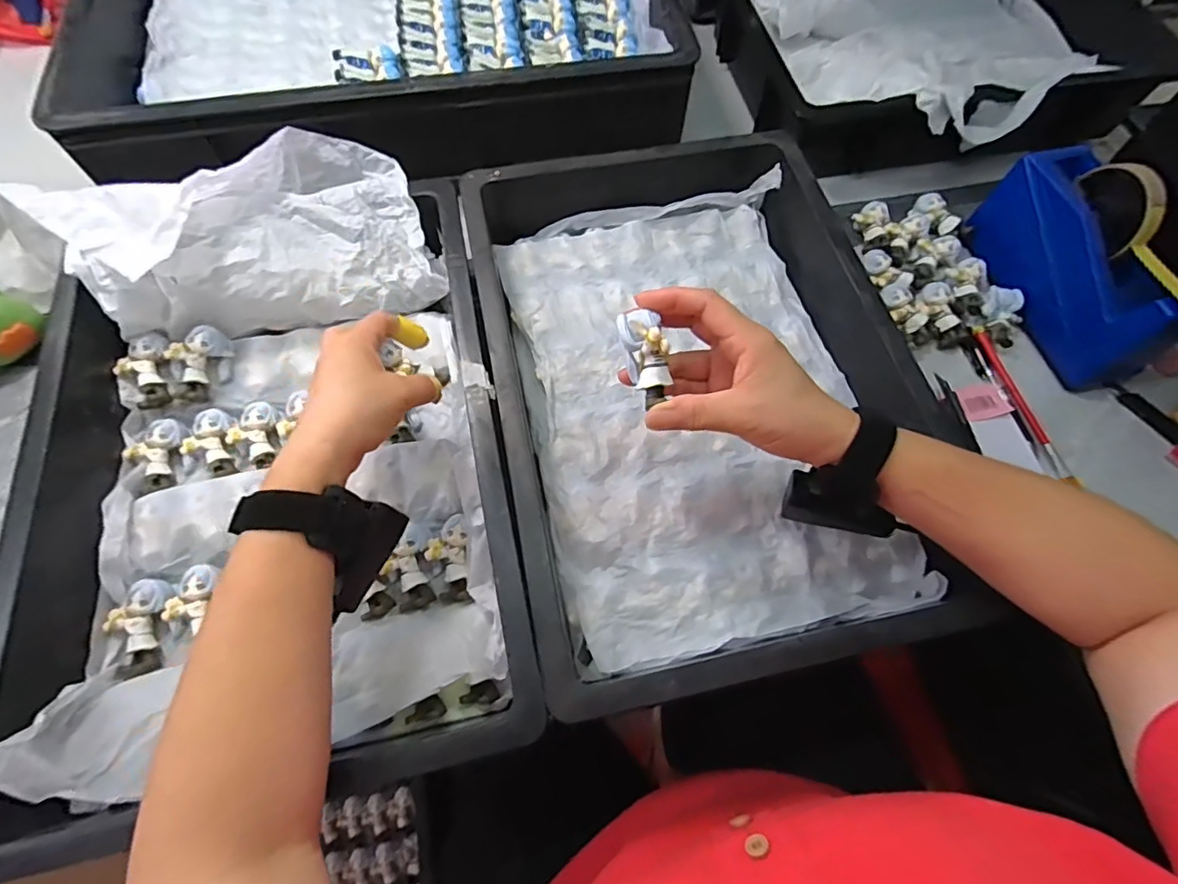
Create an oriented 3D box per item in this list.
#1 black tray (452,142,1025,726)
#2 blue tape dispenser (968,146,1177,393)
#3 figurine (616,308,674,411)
[{"bbox_3d":[0.080,-0.059,0.448,0.305,0.076,0.458,-11,65,-5],"label":"black tray"},{"bbox_3d":[0.433,-0.156,0.493,0.055,0.102,0.203,-11,65,-6],"label":"blue tape dispenser"},{"bbox_3d":[0.035,-0.052,0.331,0.024,0.018,0.057,-15,95,-8],"label":"figurine"}]

